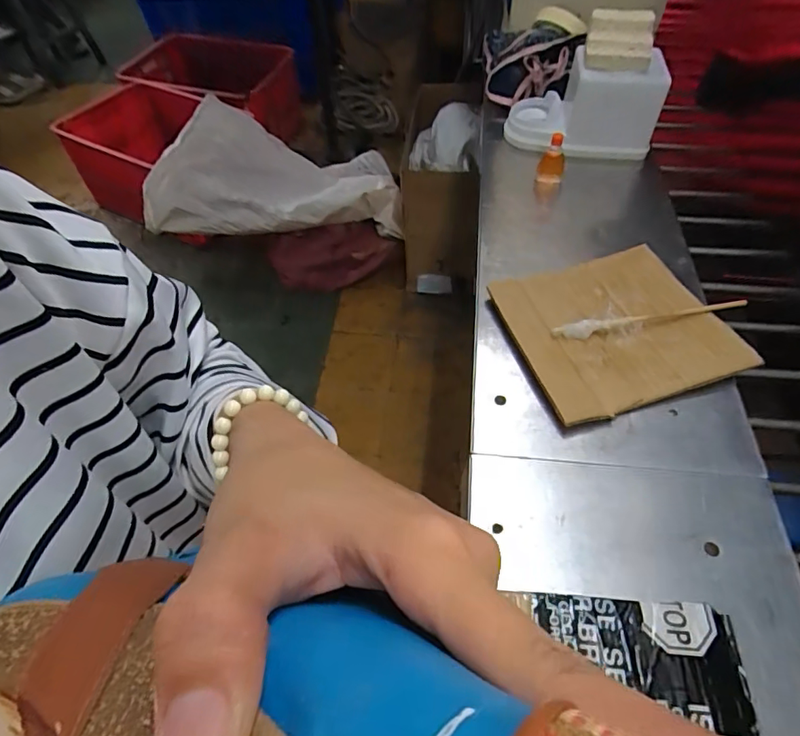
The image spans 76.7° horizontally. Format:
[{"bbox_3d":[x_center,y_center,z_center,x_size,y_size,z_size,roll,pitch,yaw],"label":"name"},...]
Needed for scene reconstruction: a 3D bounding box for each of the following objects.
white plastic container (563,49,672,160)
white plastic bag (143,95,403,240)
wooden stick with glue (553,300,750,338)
[{"bbox_3d":[0.280,-0.352,0.669,0.111,0.107,0.102,7,52,9],"label":"white plastic container"},{"bbox_3d":[-0.403,-0.647,1.655,0.780,0.281,0.391,-4,51,-1],"label":"white plastic bag"},{"bbox_3d":[0.243,-0.047,0.494,0.196,0.021,0.014,-9,52,-5],"label":"wooden stick with glue"}]

